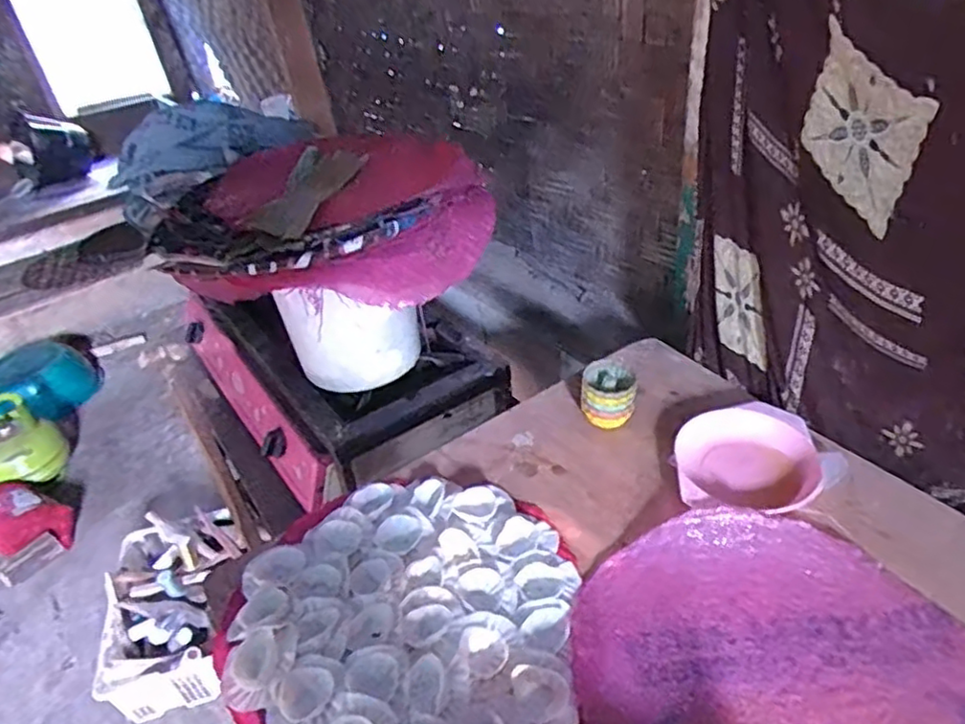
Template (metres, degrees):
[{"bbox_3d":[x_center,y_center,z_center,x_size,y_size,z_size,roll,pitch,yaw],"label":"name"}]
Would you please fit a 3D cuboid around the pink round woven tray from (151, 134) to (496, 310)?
[{"bbox_3d":[-0.198,-0.196,0.912,0.407,0.109,0.390,-5,35,4],"label":"pink round woven tray"}]

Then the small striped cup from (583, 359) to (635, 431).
[{"bbox_3d":[0.152,0.043,0.807,0.063,0.065,0.067,2,37,11],"label":"small striped cup"}]

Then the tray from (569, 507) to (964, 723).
[{"bbox_3d":[0.251,0.260,0.538,0.335,0.025,0.318,-4,37,3],"label":"tray"}]

